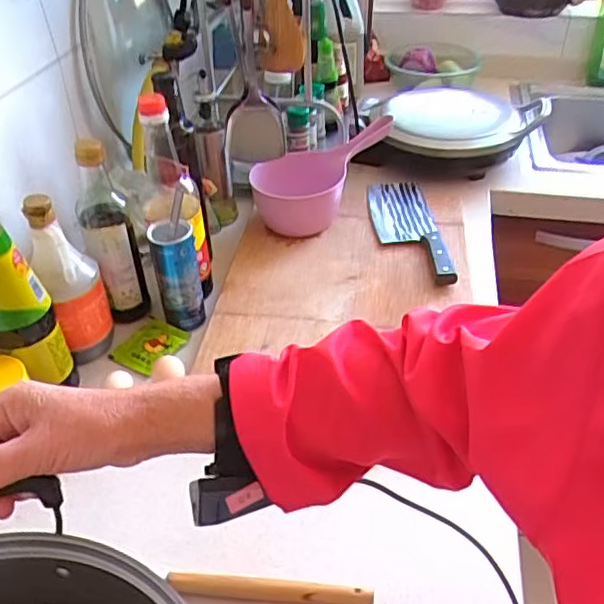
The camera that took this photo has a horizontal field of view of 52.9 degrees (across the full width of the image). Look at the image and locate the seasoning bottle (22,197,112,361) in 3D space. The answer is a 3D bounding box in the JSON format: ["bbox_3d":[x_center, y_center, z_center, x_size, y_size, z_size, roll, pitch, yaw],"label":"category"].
[{"bbox_3d":[-0.269,-0.028,0.714,0.069,0.199,0.080,-15,41,-16],"label":"seasoning bottle"}]

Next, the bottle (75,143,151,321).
[{"bbox_3d":[-0.237,-0.085,0.747,0.059,0.228,0.060,-15,41,-16],"label":"bottle"}]

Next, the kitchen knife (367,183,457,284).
[{"bbox_3d":[0.157,-0.106,0.892,0.085,0.026,0.251,-5,39,-4],"label":"kitchen knife"}]

